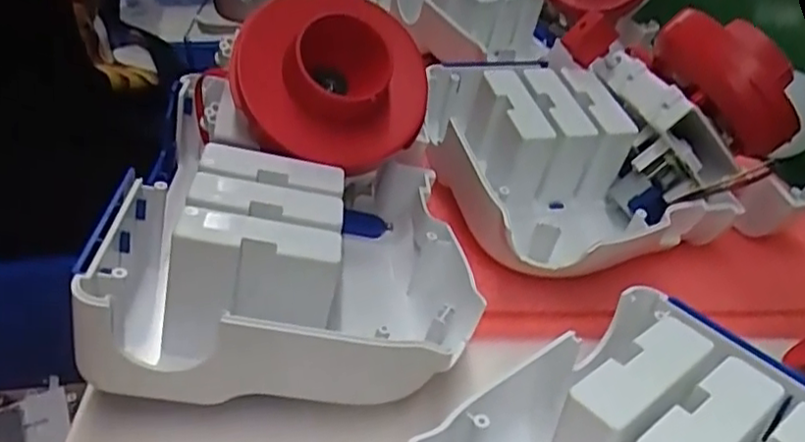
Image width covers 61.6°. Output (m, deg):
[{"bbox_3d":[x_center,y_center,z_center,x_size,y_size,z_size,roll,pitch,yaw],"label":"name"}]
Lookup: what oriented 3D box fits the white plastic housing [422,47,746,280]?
[{"bbox_3d":[0.097,-0.035,0.364,0.150,0.072,0.135,-4,37,-14],"label":"white plastic housing"}]

